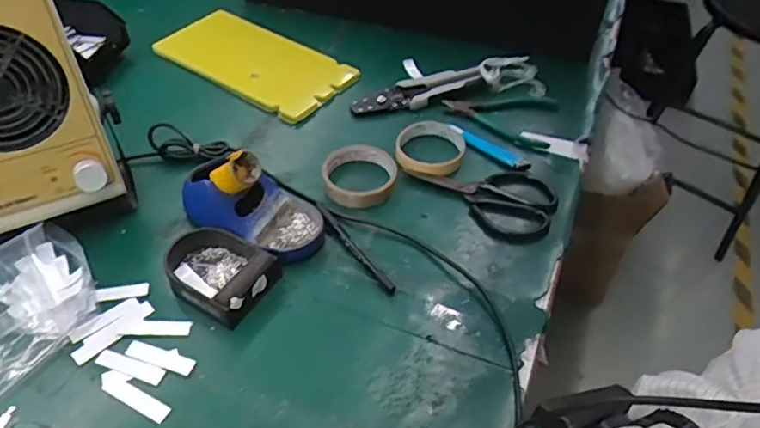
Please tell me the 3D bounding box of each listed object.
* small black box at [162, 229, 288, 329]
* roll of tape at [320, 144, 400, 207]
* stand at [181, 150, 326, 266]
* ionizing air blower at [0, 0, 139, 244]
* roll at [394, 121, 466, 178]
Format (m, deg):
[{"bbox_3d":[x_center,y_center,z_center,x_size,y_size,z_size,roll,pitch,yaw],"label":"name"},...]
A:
[{"bbox_3d":[-0.161,0.054,0.582,0.106,0.032,0.079,24,51,19],"label":"small black box"},{"bbox_3d":[-0.024,-0.044,0.690,0.084,0.026,0.089,2,47,-2],"label":"roll of tape"},{"bbox_3d":[-0.132,-0.018,0.615,0.153,0.083,0.081,21,50,16],"label":"stand"},{"bbox_3d":[-0.338,-0.087,0.553,0.157,0.237,0.106,-19,51,-19],"label":"ionizing air blower"},{"bbox_3d":[0.061,-0.080,0.727,0.083,0.032,0.095,9,45,12],"label":"roll"}]

